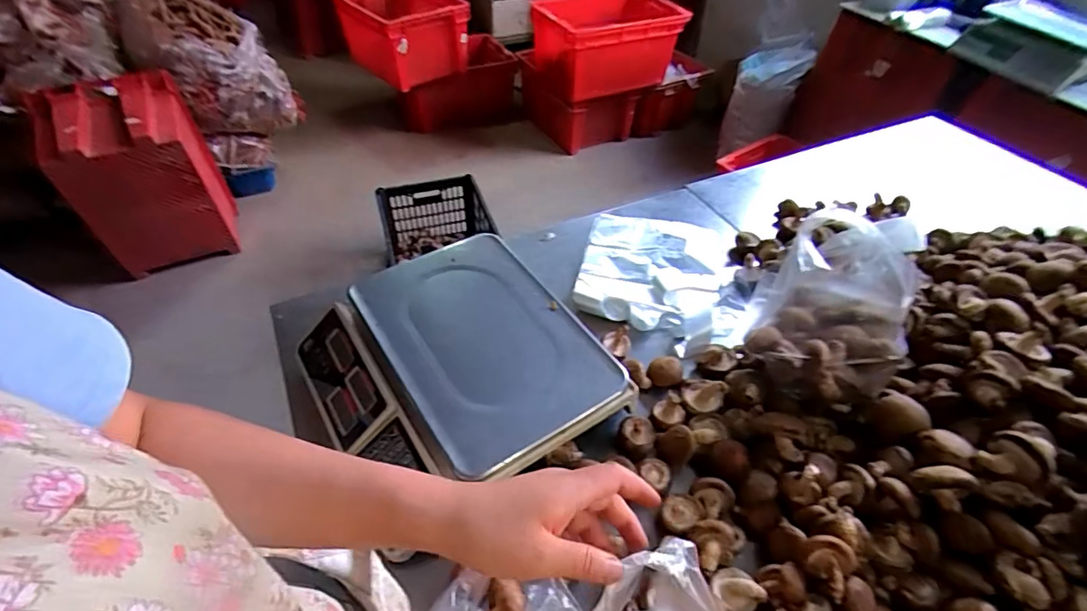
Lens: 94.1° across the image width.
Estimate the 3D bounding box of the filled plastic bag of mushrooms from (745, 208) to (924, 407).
[{"bbox_3d":[0.355,0.003,0.608,0.154,0.154,0.186,27,51,21],"label":"filled plastic bag of mushrooms"}]

